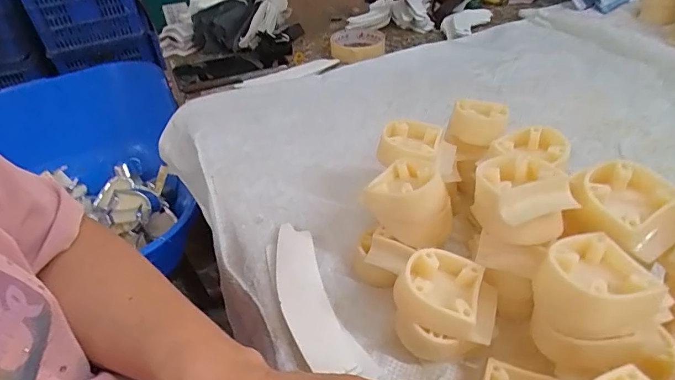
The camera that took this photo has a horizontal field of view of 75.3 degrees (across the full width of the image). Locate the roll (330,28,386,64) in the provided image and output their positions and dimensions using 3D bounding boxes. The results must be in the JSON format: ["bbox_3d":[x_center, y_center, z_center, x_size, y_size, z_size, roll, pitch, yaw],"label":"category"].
[{"bbox_3d":[0.028,-0.222,0.673,0.078,0.021,0.088,13,44,21],"label":"roll"}]

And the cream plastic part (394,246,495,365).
[{"bbox_3d":[0.067,0.078,0.285,0.063,0.061,0.052,9,41,13],"label":"cream plastic part"}]

